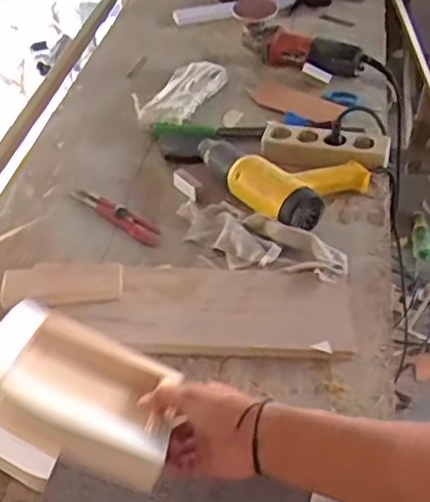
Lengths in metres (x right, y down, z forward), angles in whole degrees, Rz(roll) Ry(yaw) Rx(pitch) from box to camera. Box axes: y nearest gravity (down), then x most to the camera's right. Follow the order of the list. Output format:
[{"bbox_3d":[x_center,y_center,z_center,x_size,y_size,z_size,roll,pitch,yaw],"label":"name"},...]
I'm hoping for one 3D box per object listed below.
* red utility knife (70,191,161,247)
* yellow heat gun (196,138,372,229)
[{"bbox_3d":[-0.150,-0.057,1.000,0.177,0.019,0.033,30,50,28],"label":"red utility knife"},{"bbox_3d":[0.090,-0.099,0.995,0.263,0.062,0.163,10,43,10],"label":"yellow heat gun"}]

